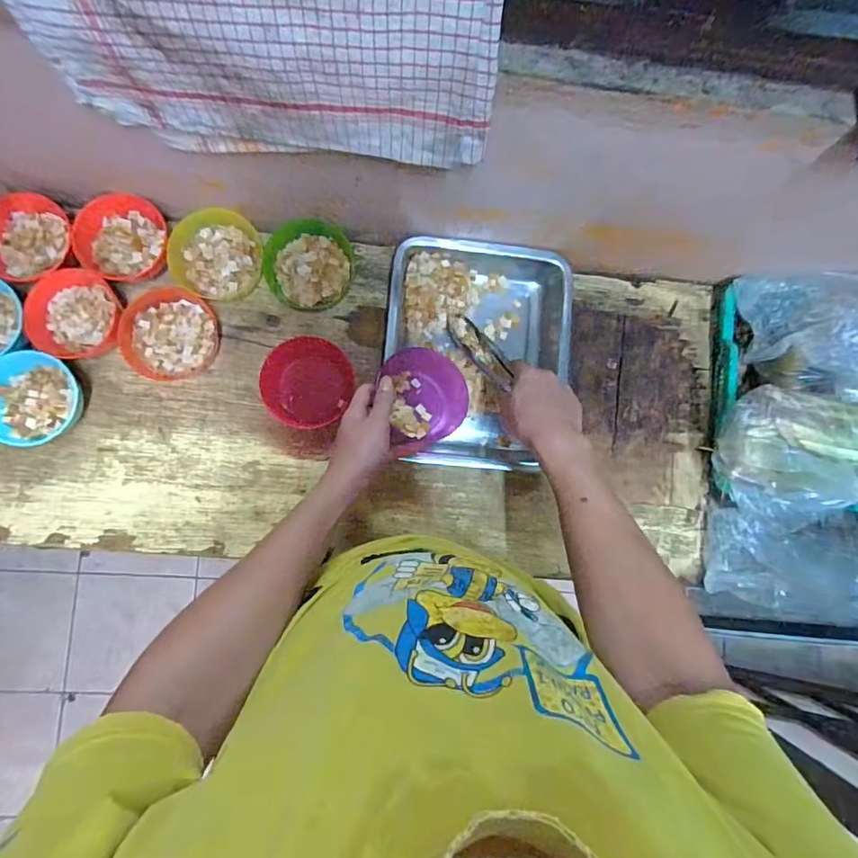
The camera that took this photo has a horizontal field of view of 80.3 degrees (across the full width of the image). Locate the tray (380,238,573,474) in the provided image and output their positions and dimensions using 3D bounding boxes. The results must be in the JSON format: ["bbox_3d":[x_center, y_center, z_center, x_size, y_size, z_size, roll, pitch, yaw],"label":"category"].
[{"bbox_3d":[0.064,-0.101,0.694,0.245,0.038,0.302,5,85,-5],"label":"tray"}]

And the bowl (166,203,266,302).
[{"bbox_3d":[-0.278,-0.228,0.674,0.106,0.043,0.111,0,85,-6],"label":"bowl"}]

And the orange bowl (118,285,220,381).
[{"bbox_3d":[-0.334,-0.122,0.660,0.105,0.035,0.115,0,85,-6],"label":"orange bowl"}]

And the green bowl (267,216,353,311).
[{"bbox_3d":[-0.162,-0.218,0.685,0.113,0.041,0.111,0,85,-6],"label":"green bowl"}]

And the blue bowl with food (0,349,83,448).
[{"bbox_3d":[-0.485,-0.035,0.629,0.108,0.049,0.111,0,85,-6],"label":"blue bowl with food"}]

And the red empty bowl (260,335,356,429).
[{"bbox_3d":[-0.158,-0.059,0.662,0.105,0.057,0.111,0,85,-6],"label":"red empty bowl"}]

